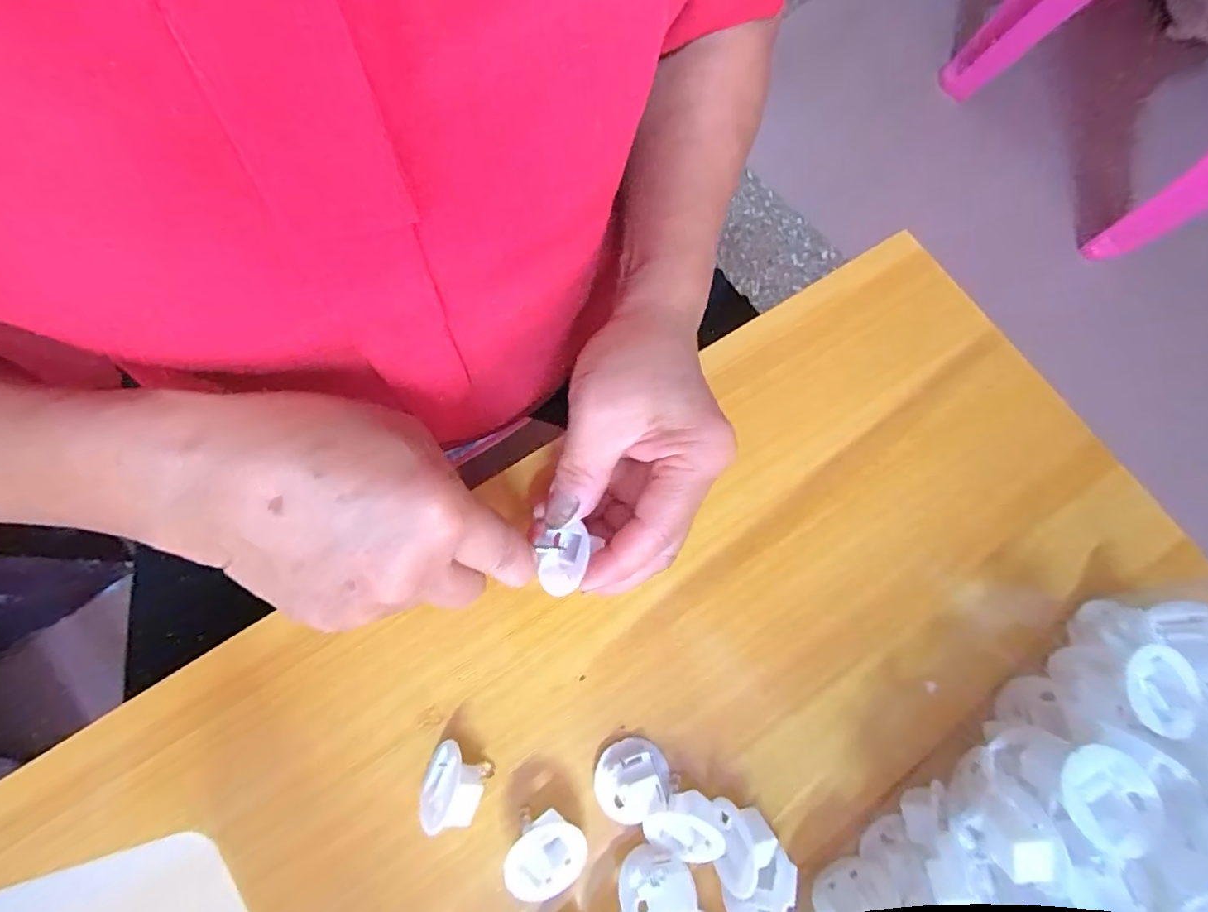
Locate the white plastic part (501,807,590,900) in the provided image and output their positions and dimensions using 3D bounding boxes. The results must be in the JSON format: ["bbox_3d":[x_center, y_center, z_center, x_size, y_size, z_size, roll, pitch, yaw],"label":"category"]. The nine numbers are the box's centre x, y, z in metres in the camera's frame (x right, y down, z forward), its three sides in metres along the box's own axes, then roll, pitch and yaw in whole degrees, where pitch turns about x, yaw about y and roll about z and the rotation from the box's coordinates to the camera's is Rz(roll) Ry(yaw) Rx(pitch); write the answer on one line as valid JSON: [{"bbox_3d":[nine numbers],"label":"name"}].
[{"bbox_3d":[-0.024,0.166,0.220,0.031,0.020,0.030,0,76,-1],"label":"white plastic part"}]

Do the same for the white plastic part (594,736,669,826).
[{"bbox_3d":[0.012,0.140,0.229,0.032,0.017,0.027,-34,79,-9],"label":"white plastic part"}]

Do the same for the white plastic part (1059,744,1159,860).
[{"bbox_3d":[0.180,0.122,0.187,0.028,0.010,0.032,27,77,5],"label":"white plastic part"}]

